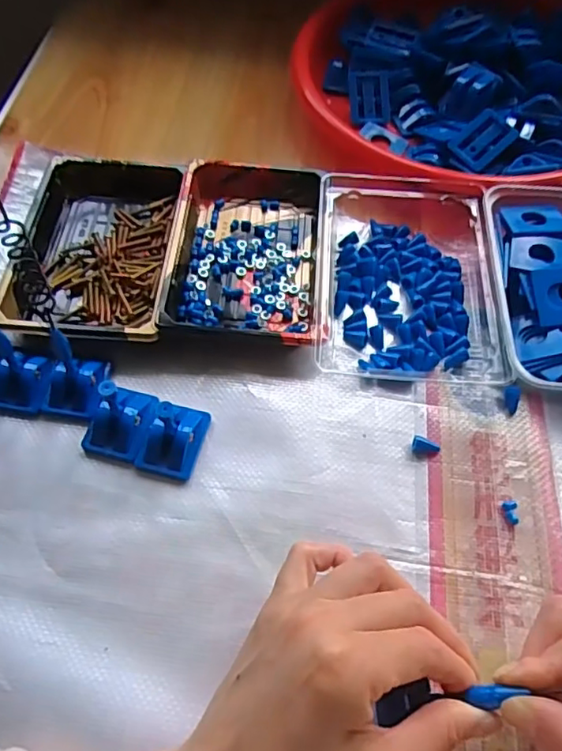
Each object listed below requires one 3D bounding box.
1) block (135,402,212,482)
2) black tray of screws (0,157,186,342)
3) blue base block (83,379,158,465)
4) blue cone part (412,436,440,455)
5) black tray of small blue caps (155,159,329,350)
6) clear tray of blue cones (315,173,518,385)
[{"bbox_3d":[-0.064,0.035,0.340,0.032,0.022,0.044,15,59,8],"label":"block"},{"bbox_3d":[-0.128,-0.091,0.411,0.106,0.024,0.159,3,58,1],"label":"black tray of screws"},{"bbox_3d":[-0.096,0.026,0.343,0.036,0.027,0.042,14,59,7],"label":"blue base block"},{"bbox_3d":[0.088,0.042,0.348,0.016,0.004,0.012,7,58,3],"label":"blue cone part"},{"bbox_3d":[-0.023,-0.093,0.413,0.105,0.026,0.159,1,58,-1],"label":"black tray of small blue caps"},{"bbox_3d":[0.086,-0.075,0.401,0.116,0.033,0.163,3,58,1],"label":"clear tray of blue cones"}]

